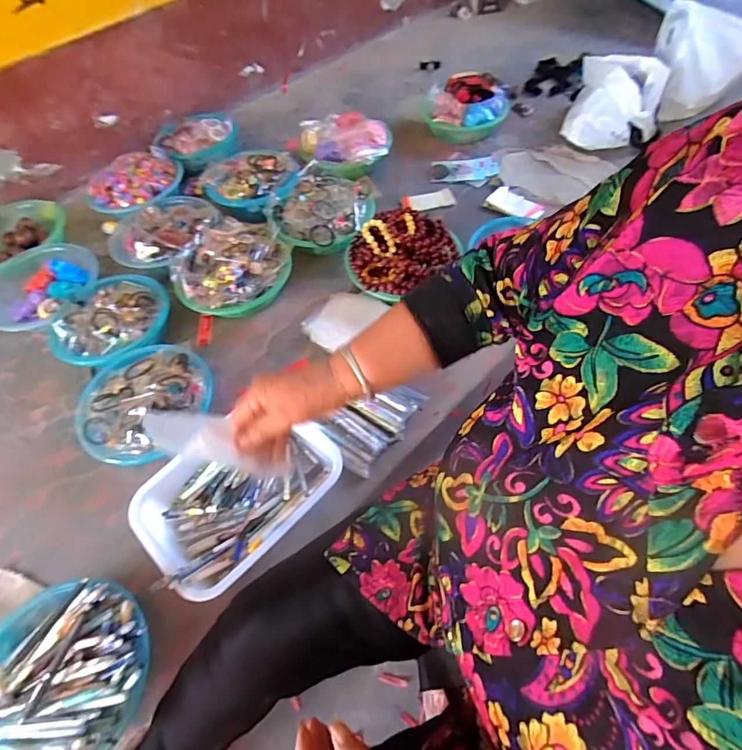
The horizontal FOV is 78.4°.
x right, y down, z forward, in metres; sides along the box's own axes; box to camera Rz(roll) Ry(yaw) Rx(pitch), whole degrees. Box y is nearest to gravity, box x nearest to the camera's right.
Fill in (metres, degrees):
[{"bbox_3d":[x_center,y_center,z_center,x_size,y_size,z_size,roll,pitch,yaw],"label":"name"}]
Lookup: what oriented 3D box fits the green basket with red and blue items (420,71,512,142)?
[{"bbox_3d":[0.261,-0.761,1.256,0.240,0.127,0.227,7,57,9],"label":"green basket with red and blue items"}]

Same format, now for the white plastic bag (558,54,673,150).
[{"bbox_3d":[0.641,-0.715,1.196,0.215,0.154,0.187,20,60,17],"label":"white plastic bag"}]

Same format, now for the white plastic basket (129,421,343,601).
[{"bbox_3d":[-0.200,0.178,0.711,0.210,0.067,0.295,36,66,24],"label":"white plastic basket"}]

